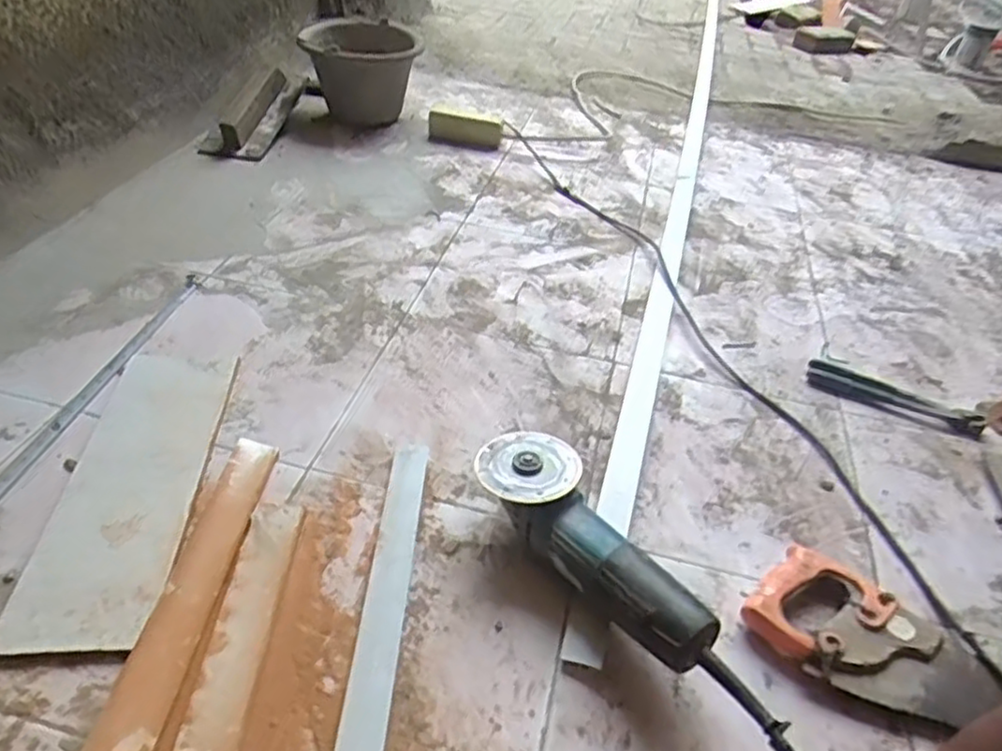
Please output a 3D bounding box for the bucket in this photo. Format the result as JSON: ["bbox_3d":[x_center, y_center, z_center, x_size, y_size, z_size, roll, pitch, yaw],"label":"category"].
[{"bbox_3d":[-0.304,-0.653,1.511,0.238,0.202,0.298,-1,41,-9],"label":"bucket"}]

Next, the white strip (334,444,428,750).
[{"bbox_3d":[-0.106,0.193,0.657,0.040,0.013,0.336,6,41,-2],"label":"white strip"}]

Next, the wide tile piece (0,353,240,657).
[{"bbox_3d":[-0.379,0.105,0.716,0.136,0.011,0.383,1,41,-7],"label":"wide tile piece"}]

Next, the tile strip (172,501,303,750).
[{"bbox_3d":[-0.225,0.220,0.606,0.048,0.010,0.267,4,41,-3],"label":"tile strip"}]

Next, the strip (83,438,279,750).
[{"bbox_3d":[-0.277,0.191,0.622,0.052,0.016,0.341,6,41,-1],"label":"strip"}]

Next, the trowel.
[{"bbox_3d":[-0.493,-0.548,1.433,0.115,0.091,0.335,11,41,4],"label":"trowel"}]

